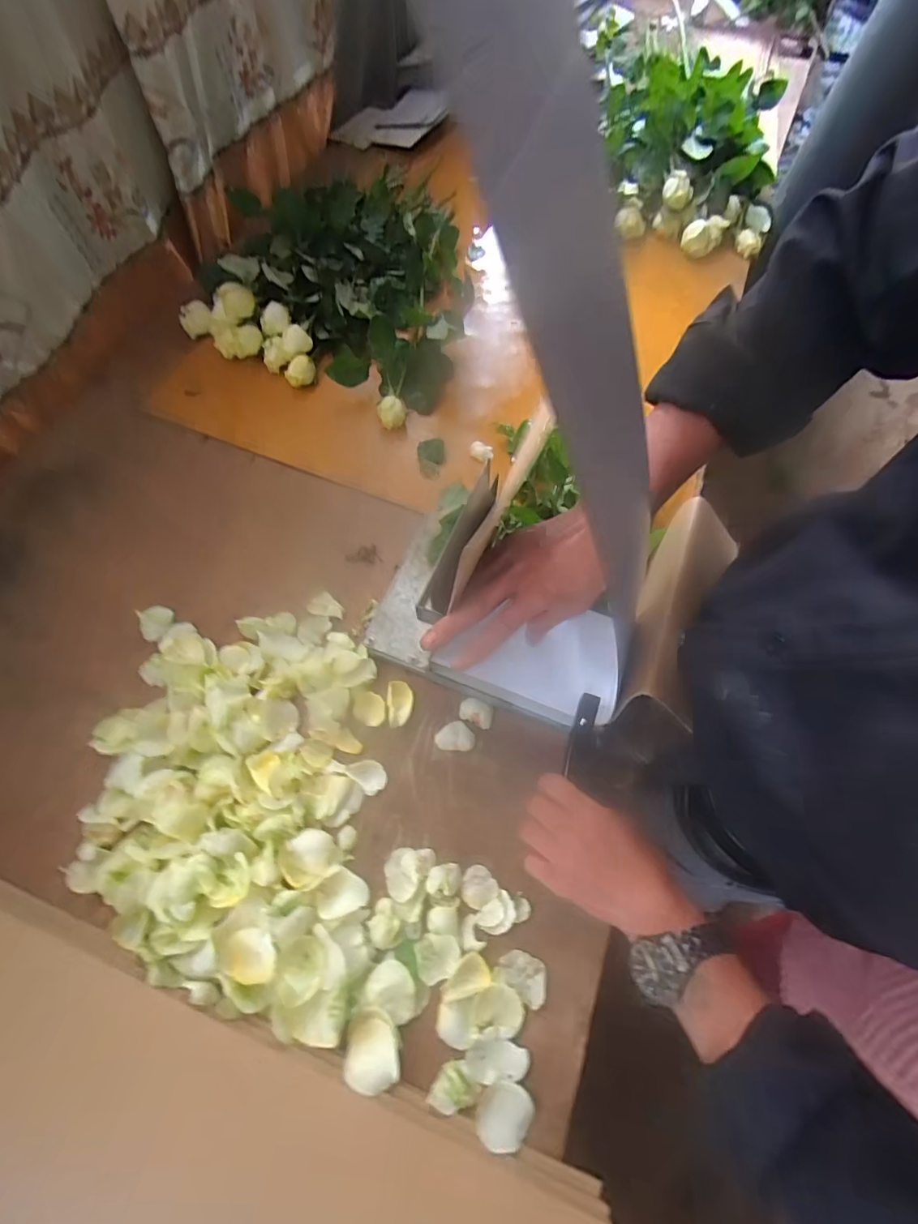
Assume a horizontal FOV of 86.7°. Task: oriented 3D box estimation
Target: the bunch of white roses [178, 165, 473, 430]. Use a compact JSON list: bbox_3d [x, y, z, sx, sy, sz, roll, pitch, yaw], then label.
[{"bbox_3d":[-0.185,-0.508,0.758,0.404,0.118,0.347,24,66,8],"label":"bunch of white roses"}]

